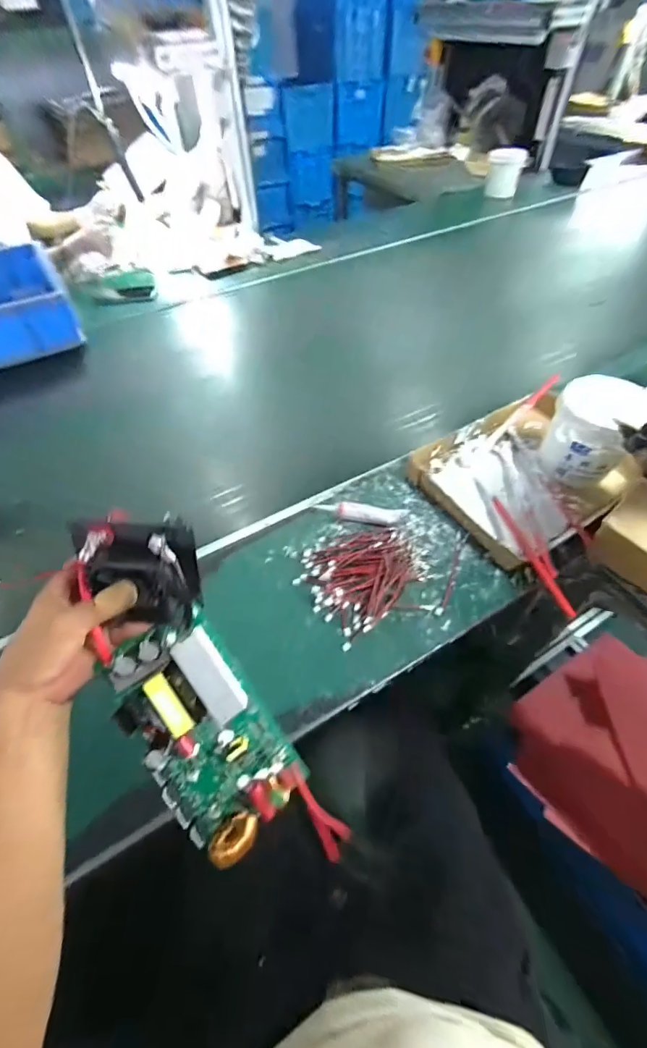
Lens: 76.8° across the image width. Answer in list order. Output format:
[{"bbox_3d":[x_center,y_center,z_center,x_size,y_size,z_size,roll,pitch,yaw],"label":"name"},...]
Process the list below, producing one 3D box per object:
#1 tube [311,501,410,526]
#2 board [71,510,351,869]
[{"bbox_3d":[0.056,-0.014,0.595,0.134,0.026,0.034,1,53,4],"label":"tube"},{"bbox_3d":[-0.102,0.147,0.332,0.107,0.060,0.329,-26,96,-16],"label":"board"}]

